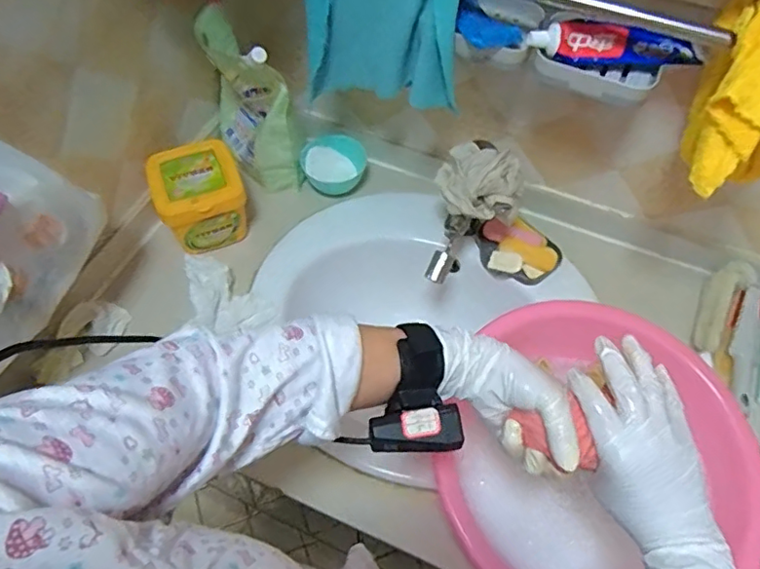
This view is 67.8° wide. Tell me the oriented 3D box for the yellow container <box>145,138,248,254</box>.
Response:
[{"bbox_3d":[-0.256,-0.123,0.813,0.114,0.113,0.110,-22,61,-14],"label":"yellow container"}]

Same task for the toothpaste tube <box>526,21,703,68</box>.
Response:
[{"bbox_3d":[0.241,-0.249,0.588,0.169,0.028,0.038,7,58,3],"label":"toothpaste tube"}]

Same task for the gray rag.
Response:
[{"bbox_3d":[0.125,-0.131,0.714,0.100,0.058,0.082,20,60,11],"label":"gray rag"}]

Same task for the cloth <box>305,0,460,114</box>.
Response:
[{"bbox_3d":[0.000,-0.280,0.634,0.190,0.177,0.048,23,61,13],"label":"cloth"}]

